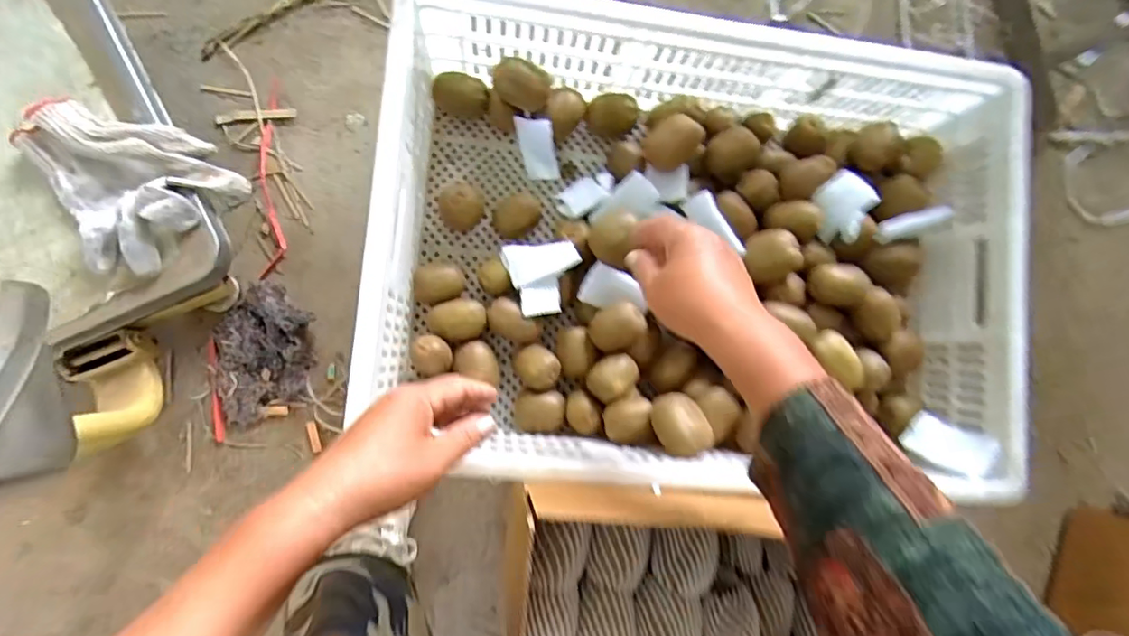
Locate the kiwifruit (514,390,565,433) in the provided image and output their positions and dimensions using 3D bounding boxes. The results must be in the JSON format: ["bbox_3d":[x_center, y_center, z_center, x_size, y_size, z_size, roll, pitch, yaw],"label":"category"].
[{"bbox_3d":[-0.029,0.105,0.612,0.053,0.035,0.044,-3,87,-8],"label":"kiwifruit"}]

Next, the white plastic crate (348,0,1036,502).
[{"bbox_3d":[0.137,-0.065,0.581,0.624,0.166,0.433,6,85,-7],"label":"white plastic crate"}]

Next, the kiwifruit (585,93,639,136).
[{"bbox_3d":[0.055,-0.239,0.645,0.056,0.042,0.045,16,84,-6],"label":"kiwifruit"}]

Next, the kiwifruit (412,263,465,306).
[{"bbox_3d":[-0.141,-0.042,0.604,0.057,0.042,0.050,-12,88,-8],"label":"kiwifruit"}]

